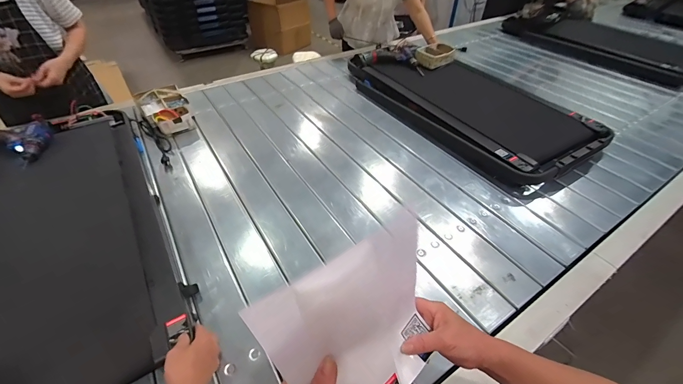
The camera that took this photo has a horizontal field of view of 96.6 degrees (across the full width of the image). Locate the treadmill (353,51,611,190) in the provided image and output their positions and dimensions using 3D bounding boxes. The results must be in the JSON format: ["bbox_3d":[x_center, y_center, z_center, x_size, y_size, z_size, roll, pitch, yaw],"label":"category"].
[{"bbox_3d":[0.505,-0.415,1.317,0.524,0.111,1.060,-22,46,-22],"label":"treadmill"}]

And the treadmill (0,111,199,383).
[{"bbox_3d":[-0.765,0.084,0.786,0.516,0.117,1.020,-25,47,-25],"label":"treadmill"}]

